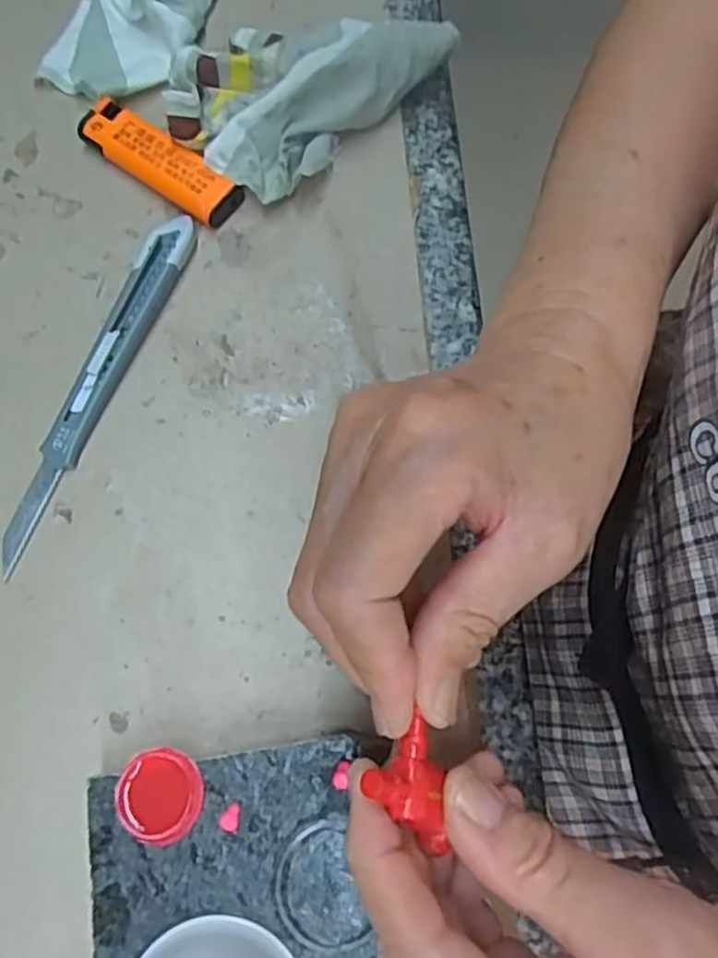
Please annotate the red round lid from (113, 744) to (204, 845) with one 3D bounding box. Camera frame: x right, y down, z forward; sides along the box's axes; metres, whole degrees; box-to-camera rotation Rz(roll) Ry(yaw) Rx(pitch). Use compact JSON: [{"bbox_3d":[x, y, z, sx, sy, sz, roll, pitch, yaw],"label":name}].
[{"bbox_3d":[-0.064,0.102,0.233,0.027,0.004,0.027,1,74,-3],"label":"red round lid"}]

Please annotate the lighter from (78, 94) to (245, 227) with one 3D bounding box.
[{"bbox_3d":[-0.090,-0.143,0.327,0.083,0.015,0.022,36,75,10],"label":"lighter"}]

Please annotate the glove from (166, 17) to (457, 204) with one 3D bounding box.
[{"bbox_3d":[-0.028,-0.187,0.329,0.084,0.037,0.123,40,76,11],"label":"glove"}]

